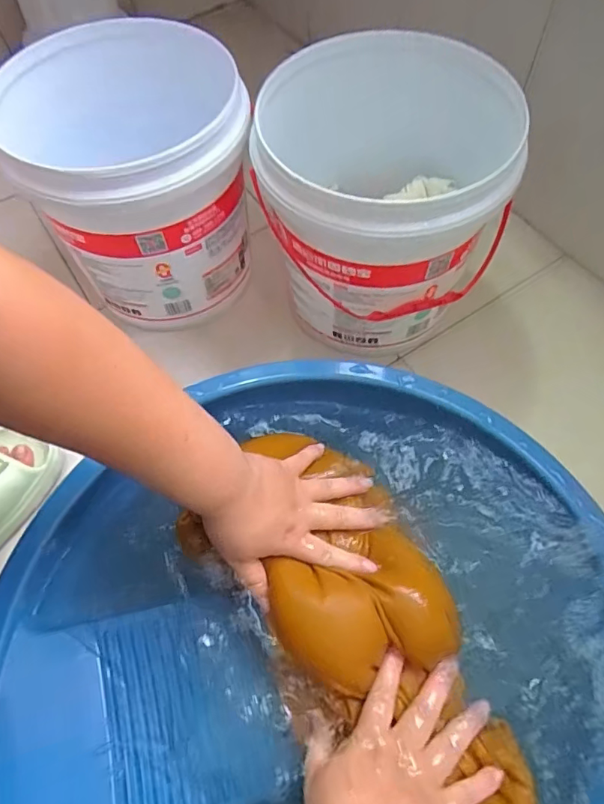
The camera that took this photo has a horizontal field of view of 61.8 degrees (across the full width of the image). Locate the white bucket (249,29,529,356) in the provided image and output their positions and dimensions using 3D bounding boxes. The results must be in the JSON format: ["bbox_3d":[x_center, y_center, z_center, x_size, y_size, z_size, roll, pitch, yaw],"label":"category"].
[{"bbox_3d":[0.094,-0.235,0.588,0.259,0.235,0.284,-2,63,3],"label":"white bucket"}]

